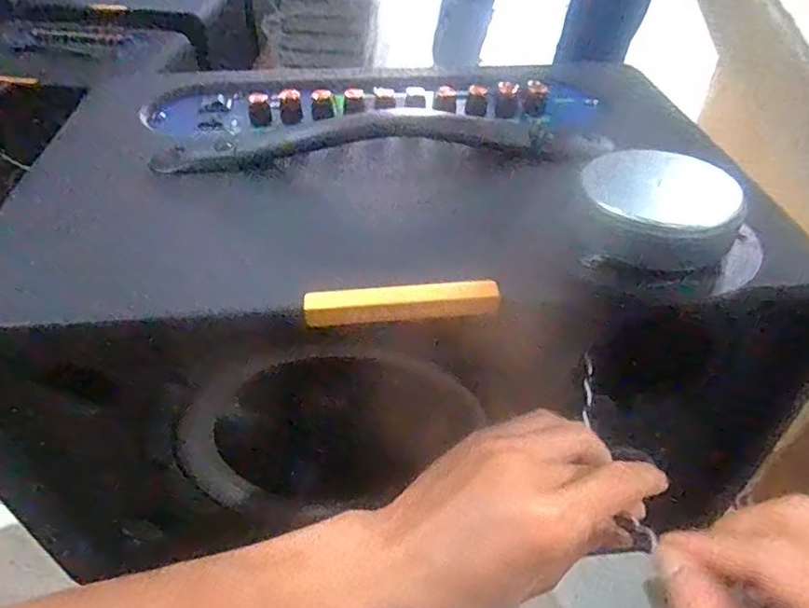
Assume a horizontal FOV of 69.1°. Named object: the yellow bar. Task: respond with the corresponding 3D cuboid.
[{"bbox_3d":[-0.001,0.000,0.247,0.080,0.012,0.011,-3,45,-5],"label":"yellow bar"}]

